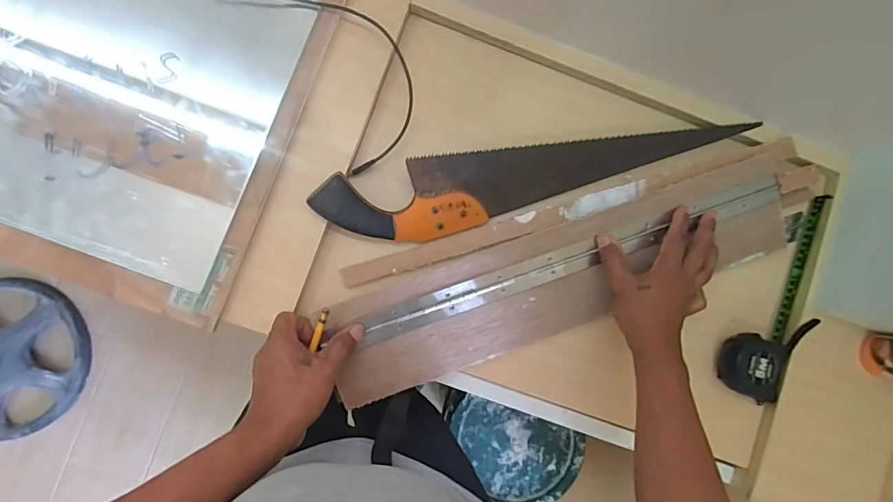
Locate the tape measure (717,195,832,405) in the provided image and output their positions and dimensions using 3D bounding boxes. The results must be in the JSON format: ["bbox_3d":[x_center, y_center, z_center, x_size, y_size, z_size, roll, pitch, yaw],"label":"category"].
[{"bbox_3d":[0.423,0.056,0.565,0.085,0.044,0.275,36,85,-2],"label":"tape measure"}]

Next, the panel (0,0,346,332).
[{"bbox_3d":[-0.418,-0.195,0.484,0.517,0.014,0.391,21,86,-6],"label":"panel"}]

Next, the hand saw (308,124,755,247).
[{"bbox_3d":[0.112,-0.086,0.540,0.506,0.024,0.082,-12,88,-6],"label":"hand saw"}]

